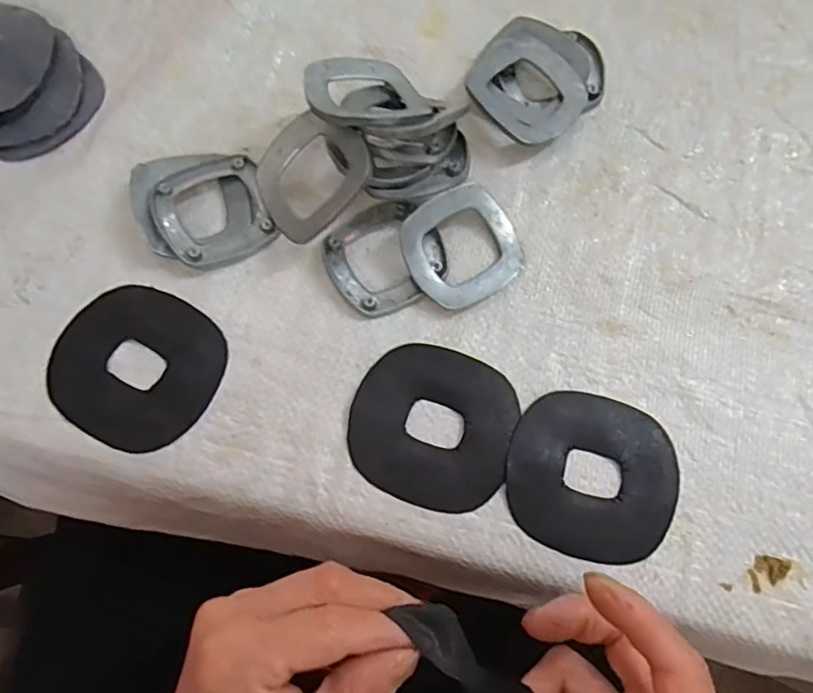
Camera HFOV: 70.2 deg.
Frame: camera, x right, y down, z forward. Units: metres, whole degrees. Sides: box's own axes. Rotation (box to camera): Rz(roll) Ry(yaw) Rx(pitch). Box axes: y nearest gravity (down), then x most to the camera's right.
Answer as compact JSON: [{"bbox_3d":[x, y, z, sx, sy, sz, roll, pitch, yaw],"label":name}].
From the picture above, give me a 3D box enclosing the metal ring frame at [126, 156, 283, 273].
[{"bbox_3d":[-0.109,-0.074,0.309,0.063,0.015,0.066,-19,76,-6],"label":"metal ring frame"}]

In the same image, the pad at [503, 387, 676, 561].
[{"bbox_3d":[0.090,0.062,0.281,0.080,0.004,0.076,18,75,4],"label":"pad"}]

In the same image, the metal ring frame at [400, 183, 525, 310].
[{"bbox_3d":[0.030,-0.053,0.304,0.060,0.006,0.059,-29,95,-12],"label":"metal ring frame"}]

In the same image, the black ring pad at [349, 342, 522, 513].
[{"bbox_3d":[0.013,0.038,0.285,0.077,0.004,0.076,17,75,4],"label":"black ring pad"}]

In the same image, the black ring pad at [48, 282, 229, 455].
[{"bbox_3d":[-0.135,0.009,0.290,0.081,0.005,0.076,25,76,6],"label":"black ring pad"}]

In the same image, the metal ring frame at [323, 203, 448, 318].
[{"bbox_3d":[-0.012,-0.048,0.307,0.060,0.008,0.058,-36,78,-10],"label":"metal ring frame"}]

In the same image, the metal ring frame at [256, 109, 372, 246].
[{"bbox_3d":[-0.048,-0.085,0.294,0.059,0.010,0.061,47,107,21],"label":"metal ring frame"}]

